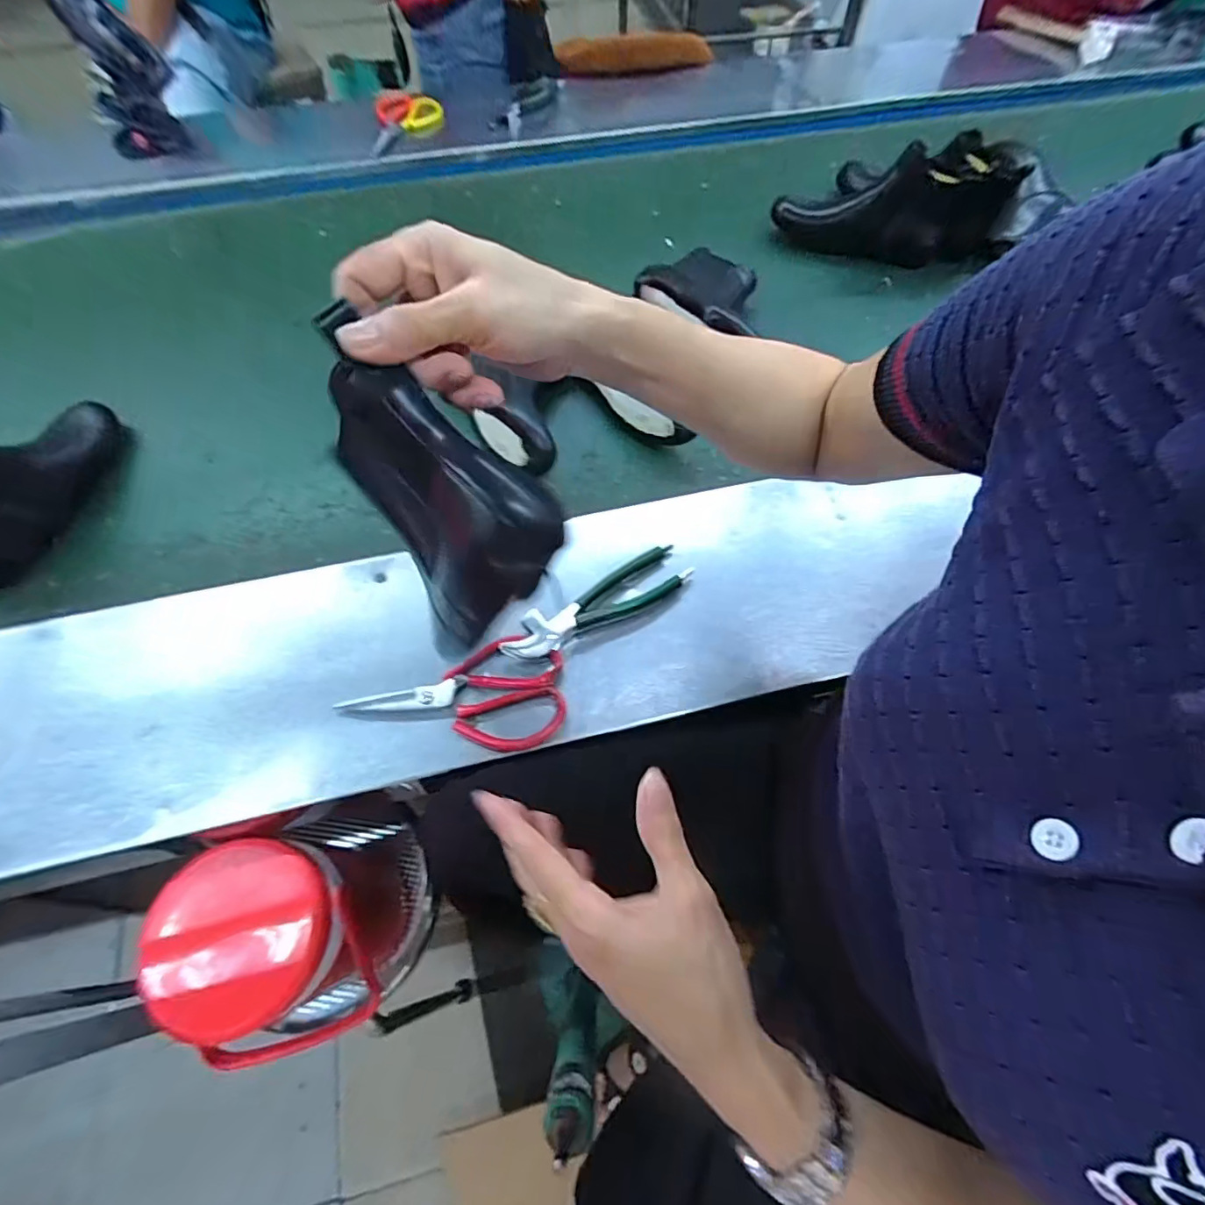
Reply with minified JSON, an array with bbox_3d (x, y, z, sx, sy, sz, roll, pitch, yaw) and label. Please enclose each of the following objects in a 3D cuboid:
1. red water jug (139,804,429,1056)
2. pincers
[{"bbox_3d":[-0.290,0.325,0.565,0.157,0.281,0.199,-19,66,-10],"label":"red water jug"},{"bbox_3d":[-0.004,0.003,0.533,0.192,0.023,0.049,-30,68,-14],"label":"pincers"}]

